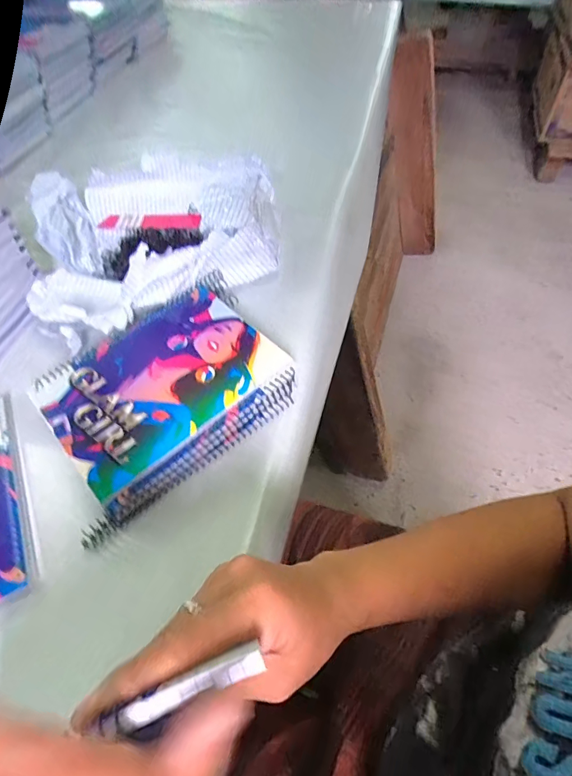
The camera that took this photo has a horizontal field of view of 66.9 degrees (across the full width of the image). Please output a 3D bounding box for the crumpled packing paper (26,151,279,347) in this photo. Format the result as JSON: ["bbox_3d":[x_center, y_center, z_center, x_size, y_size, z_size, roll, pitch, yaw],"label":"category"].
[{"bbox_3d":[-0.160,-0.189,0.516,0.308,0.070,0.233,-31,58,-17],"label":"crumpled packing paper"}]

